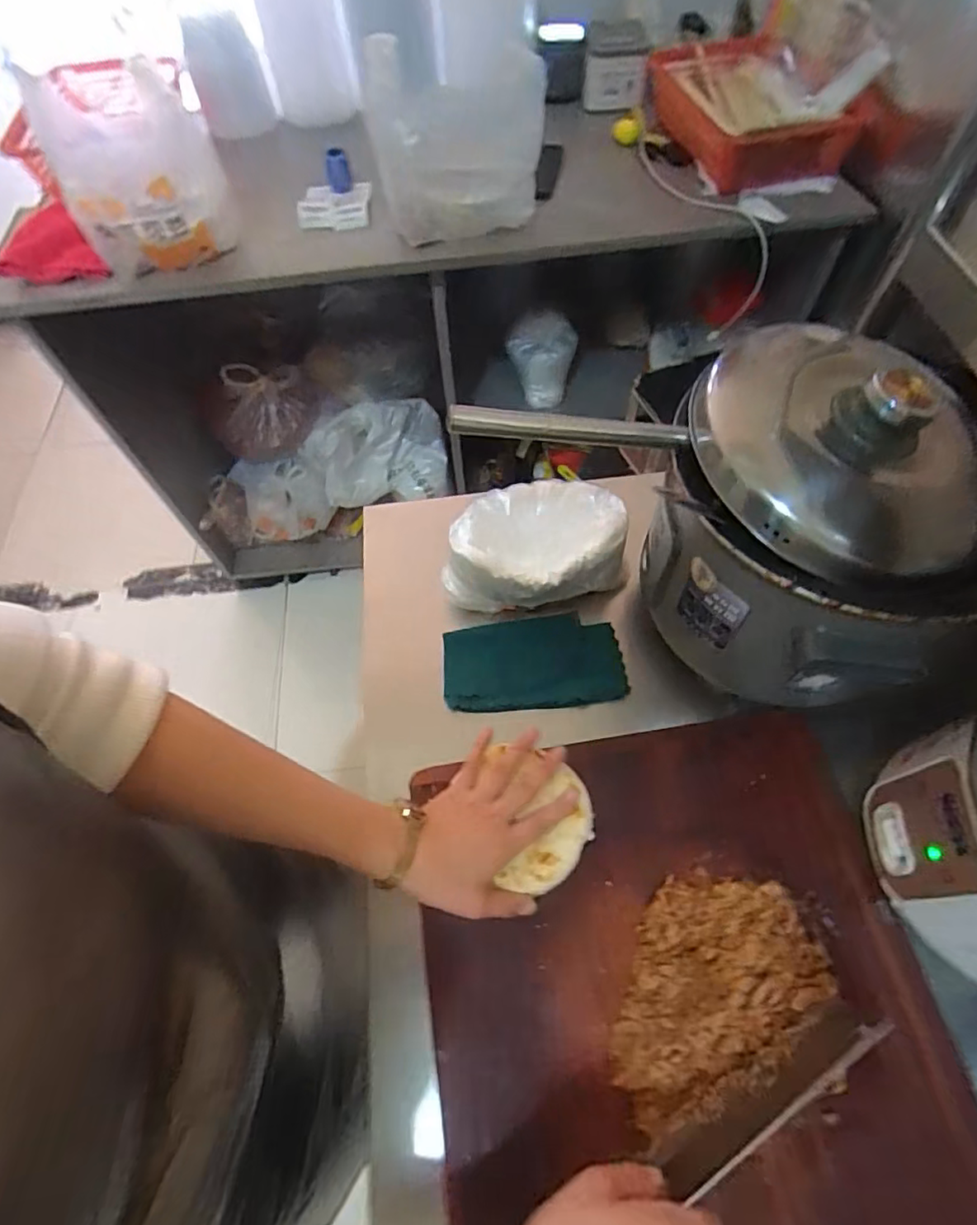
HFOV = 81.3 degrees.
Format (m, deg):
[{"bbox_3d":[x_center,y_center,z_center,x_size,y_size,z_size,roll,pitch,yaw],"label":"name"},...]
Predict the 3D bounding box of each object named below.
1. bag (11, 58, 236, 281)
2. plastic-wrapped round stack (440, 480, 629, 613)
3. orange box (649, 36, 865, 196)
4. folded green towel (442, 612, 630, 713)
[{"bbox_3d":[-0.489,-0.627,0.807,0.197,0.190,0.206,-14,62,-5],"label":"bag"},{"bbox_3d":[0.050,-0.070,0.614,0.191,0.092,0.128,0,61,3],"label":"plastic-wrapped round stack"},{"bbox_3d":[0.431,-0.852,0.967,0.227,0.100,0.392,-13,62,-5],"label":"orange box"},{"bbox_3d":[0.048,0.055,0.611,0.188,0.023,0.101,-5,61,0],"label":"folded green towel"}]

